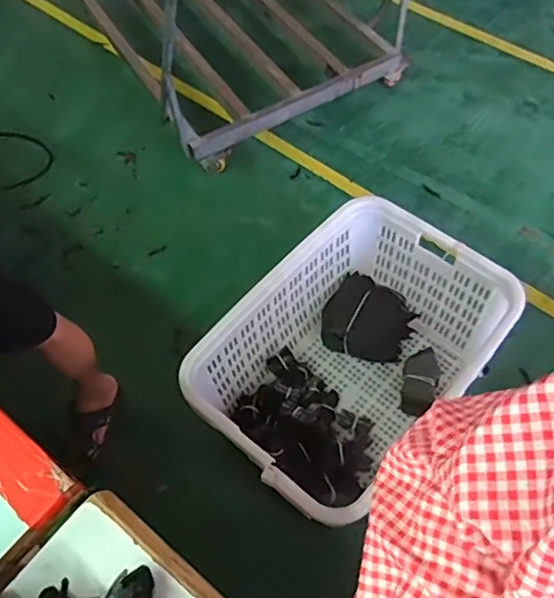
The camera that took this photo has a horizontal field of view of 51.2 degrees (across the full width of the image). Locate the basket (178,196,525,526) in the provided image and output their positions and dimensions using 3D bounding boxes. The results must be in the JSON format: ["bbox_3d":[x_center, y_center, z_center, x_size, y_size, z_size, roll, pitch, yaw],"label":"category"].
[{"bbox_3d":[0.154,0.155,1.369,0.502,0.345,0.659,36,68,21],"label":"basket"}]

